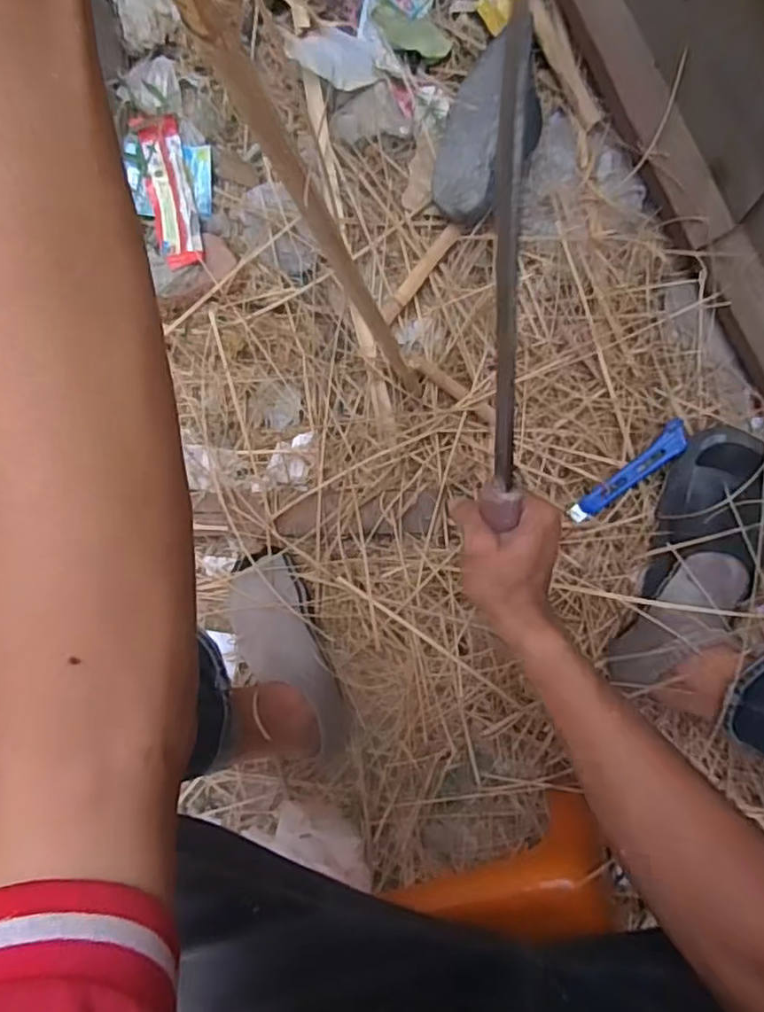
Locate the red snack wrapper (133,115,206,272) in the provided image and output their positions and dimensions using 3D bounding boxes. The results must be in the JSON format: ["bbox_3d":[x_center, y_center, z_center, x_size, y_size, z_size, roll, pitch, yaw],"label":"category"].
[{"bbox_3d":[-0.267,-0.386,0.819,0.059,0.030,0.199,-13,83,2],"label":"red snack wrapper"}]

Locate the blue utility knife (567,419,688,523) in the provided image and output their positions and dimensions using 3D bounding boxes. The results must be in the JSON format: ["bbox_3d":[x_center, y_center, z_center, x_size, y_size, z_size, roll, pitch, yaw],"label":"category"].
[{"bbox_3d":[0.277,-0.035,0.734,0.155,0.017,0.029,-40,82,13],"label":"blue utility knife"}]

